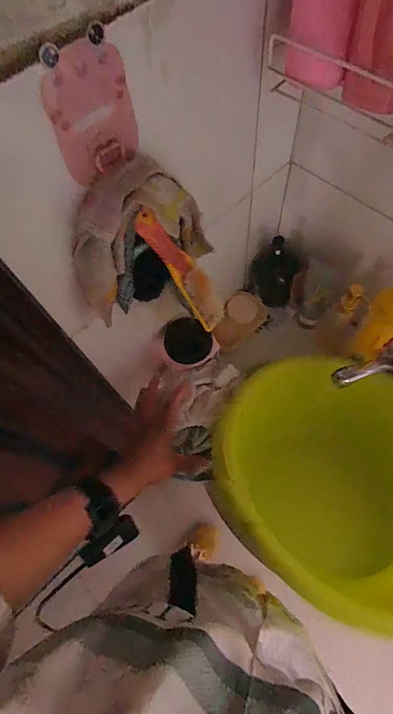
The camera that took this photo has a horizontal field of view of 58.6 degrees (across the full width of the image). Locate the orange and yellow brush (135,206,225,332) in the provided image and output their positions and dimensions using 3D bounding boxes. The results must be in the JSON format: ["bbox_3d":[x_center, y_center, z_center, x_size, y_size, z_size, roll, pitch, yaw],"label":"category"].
[{"bbox_3d":[-0.013,-0.088,0.370,0.029,0.146,0.029,-47,29,-17],"label":"orange and yellow brush"}]

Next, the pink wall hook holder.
[{"bbox_3d":[-0.079,-0.190,0.272,0.005,0.090,0.071,39,70,25],"label":"pink wall hook holder"}]

